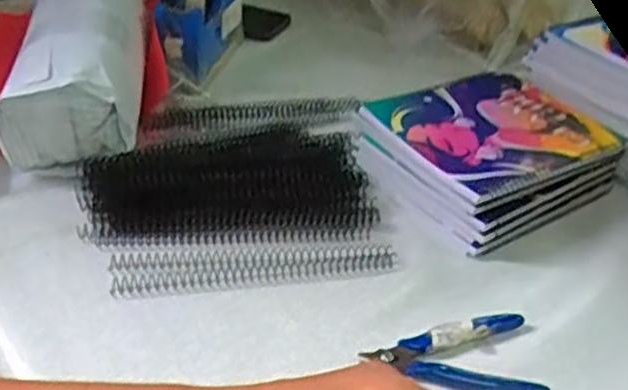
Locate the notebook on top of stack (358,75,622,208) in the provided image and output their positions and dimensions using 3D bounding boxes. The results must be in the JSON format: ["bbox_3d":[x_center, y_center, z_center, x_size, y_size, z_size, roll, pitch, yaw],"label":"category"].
[{"bbox_3d":[0.161,-0.060,0.646,0.195,0.014,0.147,-17,42,-30],"label":"notebook on top of stack"}]

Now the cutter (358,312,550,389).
[{"bbox_3d":[0.093,0.105,0.488,0.113,0.015,0.064,2,35,-6],"label":"cutter"}]

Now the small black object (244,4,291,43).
[{"bbox_3d":[-0.061,-0.217,0.905,0.043,0.027,0.090,26,39,25],"label":"small black object"}]

